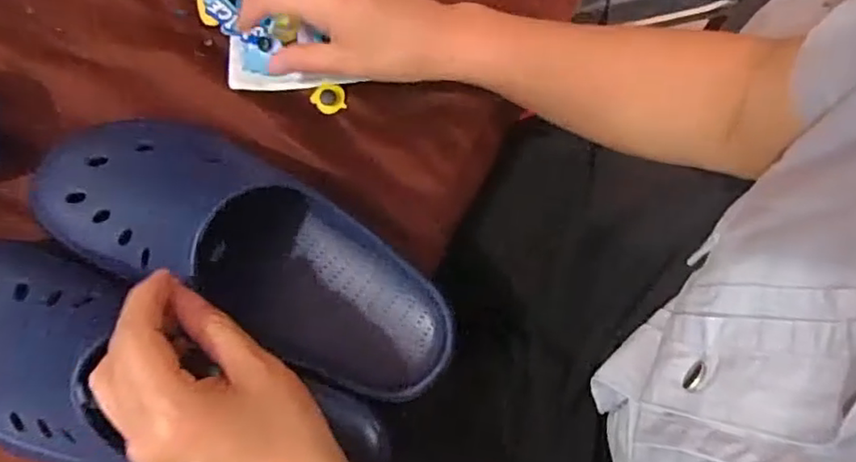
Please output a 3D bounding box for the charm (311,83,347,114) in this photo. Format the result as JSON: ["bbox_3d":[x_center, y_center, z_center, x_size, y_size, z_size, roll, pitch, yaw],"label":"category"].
[{"bbox_3d":[-0.071,-0.097,0.451,0.023,0.005,0.022,0,77,1],"label":"charm"}]

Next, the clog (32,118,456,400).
[{"bbox_3d":[-0.111,0.010,0.393,0.277,0.077,0.105,26,79,6],"label":"clog"}]

